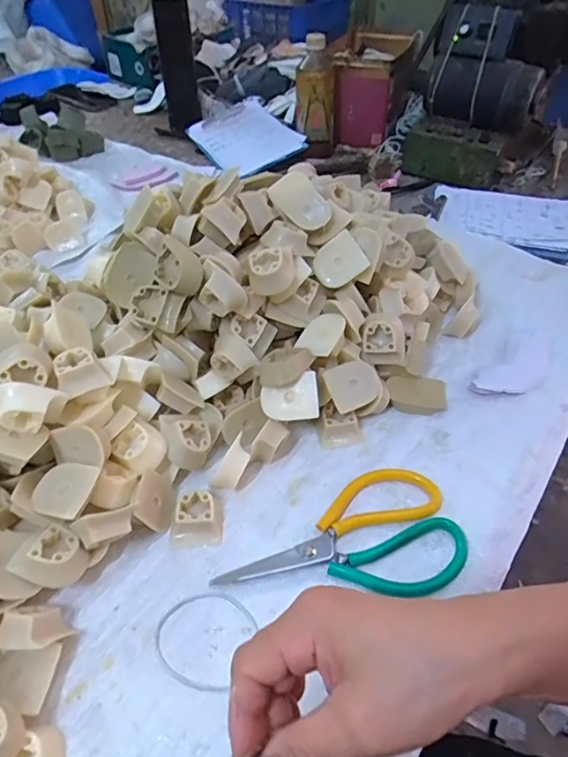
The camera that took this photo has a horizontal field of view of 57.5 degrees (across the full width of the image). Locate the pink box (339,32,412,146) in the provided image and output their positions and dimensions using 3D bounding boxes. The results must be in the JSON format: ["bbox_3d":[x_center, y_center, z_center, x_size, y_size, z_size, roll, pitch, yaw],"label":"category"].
[{"bbox_3d":[0.160,-0.554,0.984,0.107,0.130,0.234,6,45,7],"label":"pink box"}]

